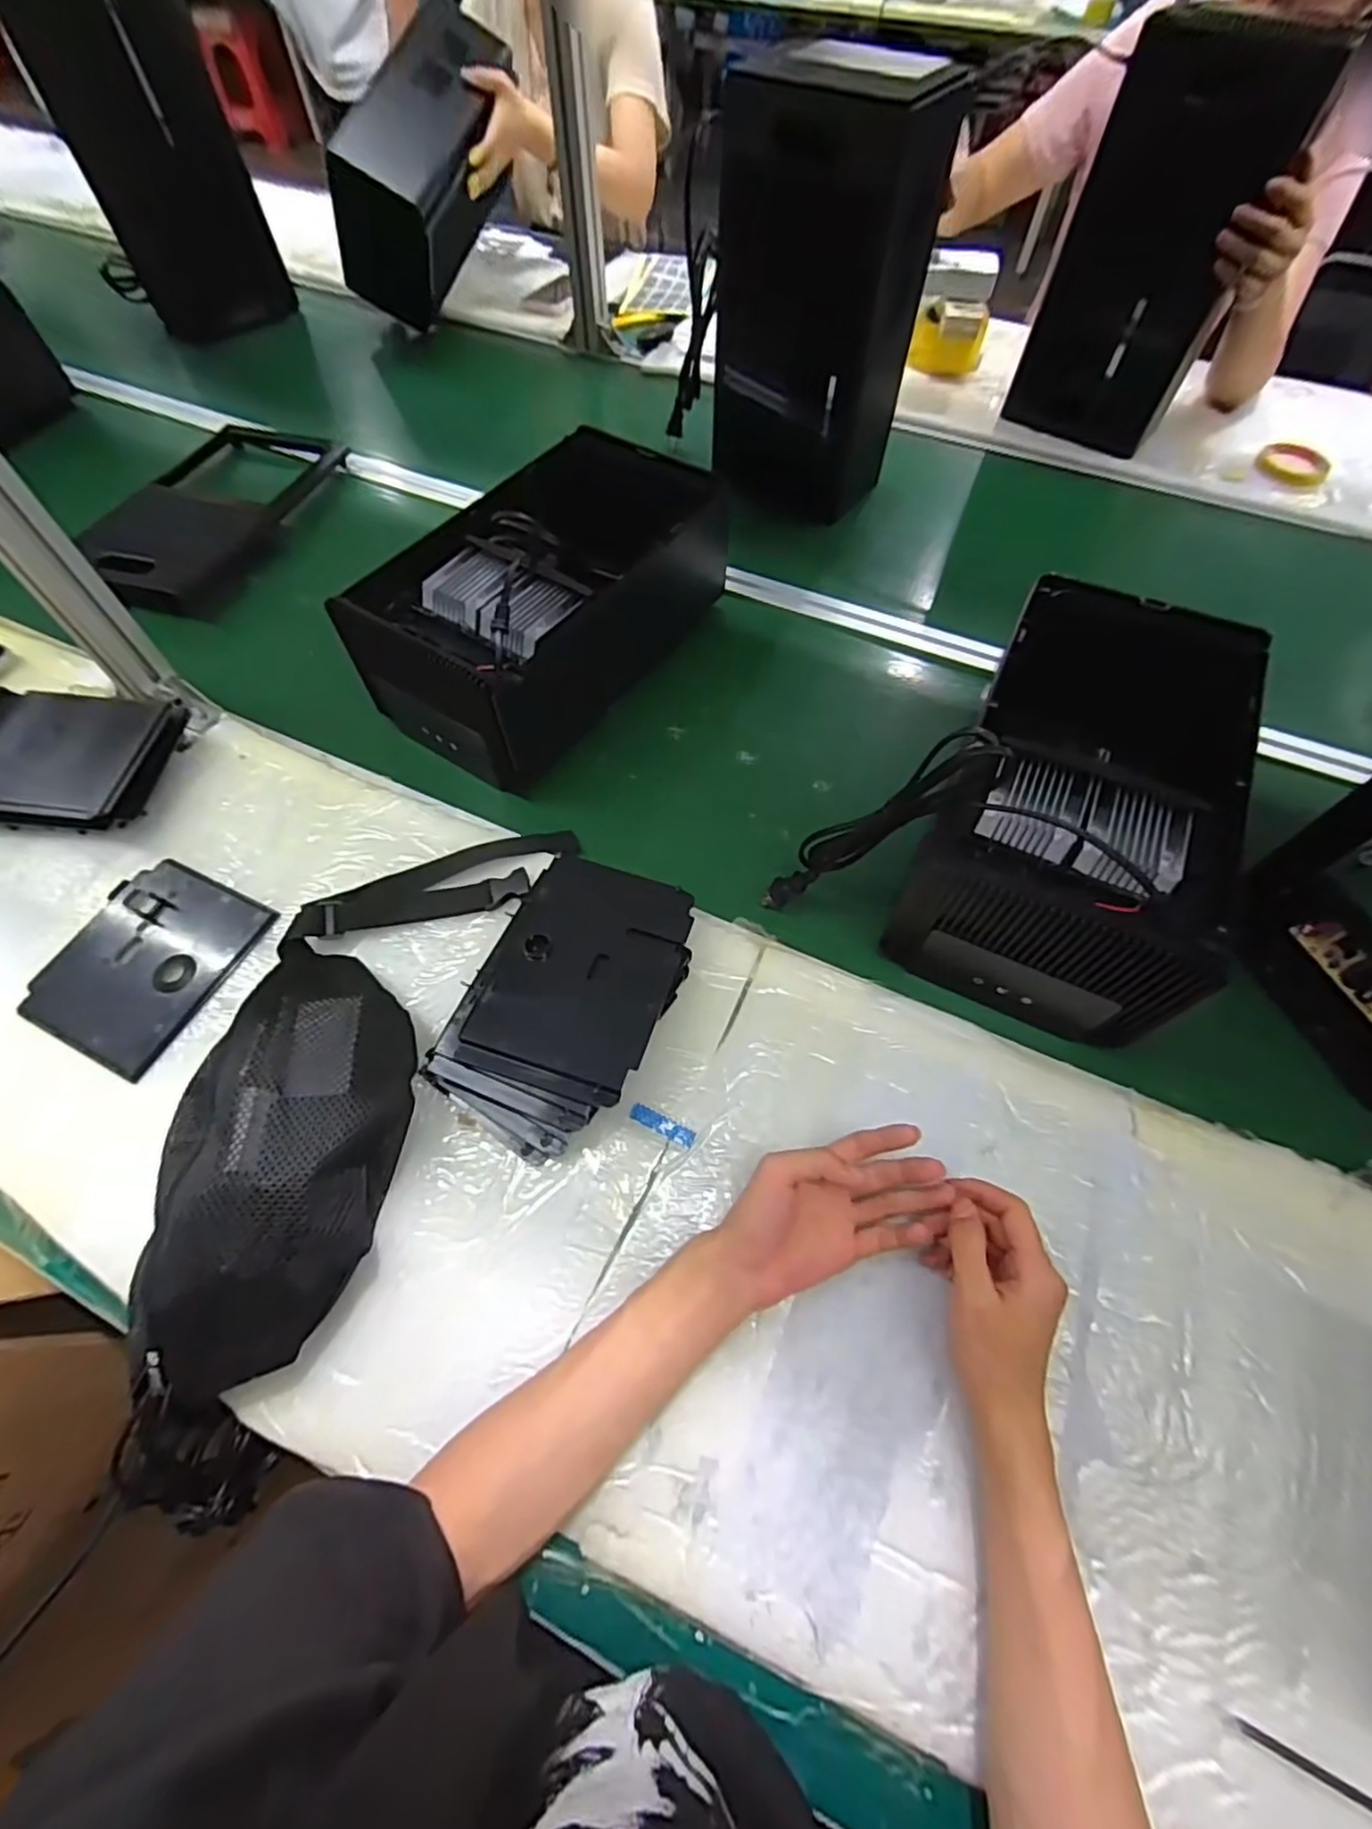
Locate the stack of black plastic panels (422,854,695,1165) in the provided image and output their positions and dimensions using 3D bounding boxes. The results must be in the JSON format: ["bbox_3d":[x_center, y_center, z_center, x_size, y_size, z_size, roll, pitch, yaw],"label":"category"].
[{"bbox_3d":[-0.084,0.061,0.503,0.140,0.055,0.219,24,65,13],"label":"stack of black plastic panels"}]

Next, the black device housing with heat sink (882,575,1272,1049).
[{"bbox_3d":[0.317,-0.098,0.540,0.189,0.130,0.350,24,65,13],"label":"black device housing with heat sink"}]

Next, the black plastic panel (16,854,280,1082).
[{"bbox_3d":[-0.436,0.036,0.547,0.135,0.012,0.156,23,65,12],"label":"black plastic panel"}]

